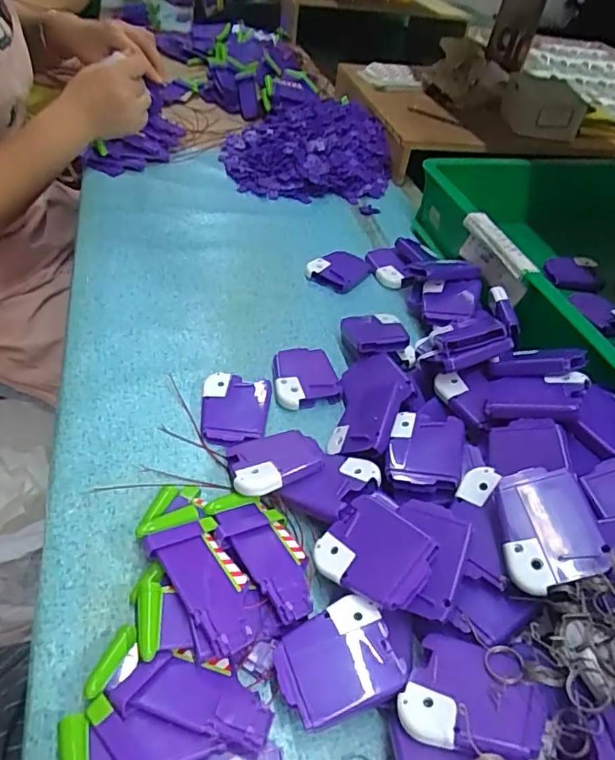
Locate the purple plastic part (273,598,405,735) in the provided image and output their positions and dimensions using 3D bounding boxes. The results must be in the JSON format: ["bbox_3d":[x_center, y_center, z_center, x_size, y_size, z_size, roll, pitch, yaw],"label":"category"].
[{"bbox_3d":[0.014,0.146,0.273,0.059,0.021,0.049,-12,48,-21],"label":"purple plastic part"}]

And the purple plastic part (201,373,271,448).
[{"bbox_3d":[-0.055,0.023,0.395,0.050,0.014,0.060,7,44,-2],"label":"purple plastic part"}]

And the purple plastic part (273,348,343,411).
[{"bbox_3d":[-0.004,-0.005,0.430,0.051,0.011,0.064,-6,46,-15],"label":"purple plastic part"}]

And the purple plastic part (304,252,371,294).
[{"bbox_3d":[0.034,-0.117,0.552,0.051,0.012,0.062,29,47,20],"label":"purple plastic part"}]

